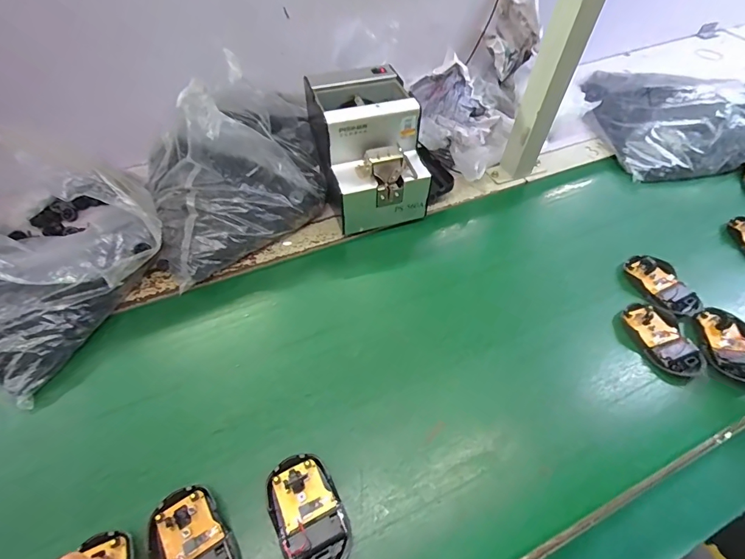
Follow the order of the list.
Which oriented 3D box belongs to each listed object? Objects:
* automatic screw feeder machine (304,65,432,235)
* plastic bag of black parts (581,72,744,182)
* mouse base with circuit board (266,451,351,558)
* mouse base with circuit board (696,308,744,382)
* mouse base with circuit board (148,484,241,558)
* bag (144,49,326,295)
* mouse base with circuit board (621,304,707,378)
[{"bbox_3d":[-0.008,-0.182,0.543,0.131,0.136,0.181,-11,55,-10],"label":"automatic screw feeder machine"},{"bbox_3d":[0.598,-0.315,0.706,0.399,0.093,0.280,-7,55,-7],"label":"plastic bag of black parts"},{"bbox_3d":[-0.057,0.208,0.346,0.057,0.020,0.098,-22,58,-17],"label":"mouse base with circuit board"},{"bbox_3d":[0.413,0.075,0.452,0.056,0.016,0.086,12,55,7],"label":"mouse base with circuit board"},{"bbox_3d":[-0.150,0.227,0.329,0.057,0.017,0.097,-34,62,-23],"label":"mouse base with circuit board"},{"bbox_3d":[-0.182,-0.147,0.511,0.259,0.170,0.173,-33,61,-23],"label":"bag"},{"bbox_3d":[0.336,0.070,0.456,0.050,0.018,0.094,-16,56,-13],"label":"mouse base with circuit board"}]

